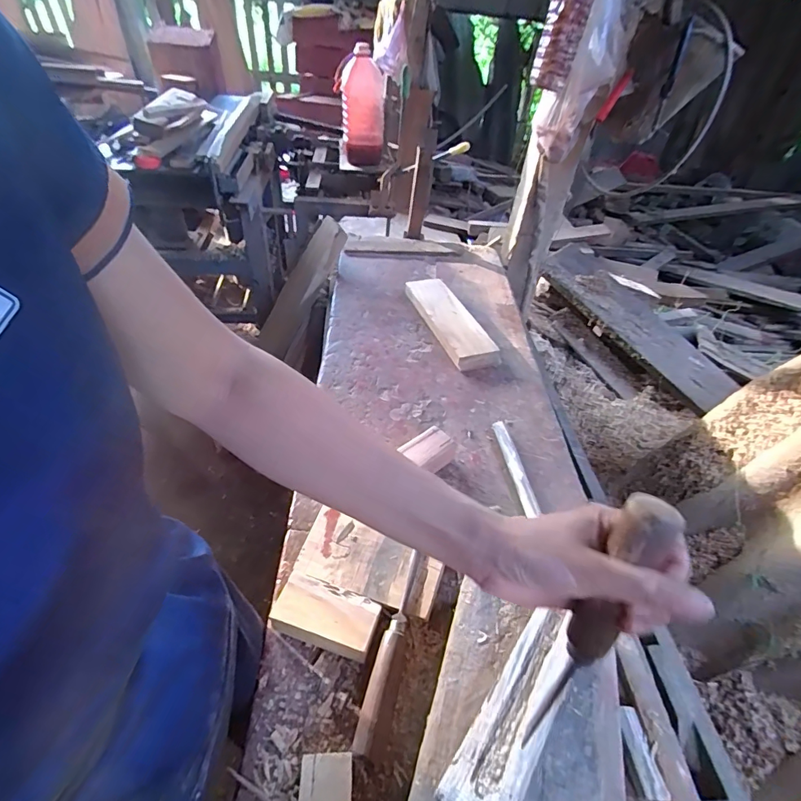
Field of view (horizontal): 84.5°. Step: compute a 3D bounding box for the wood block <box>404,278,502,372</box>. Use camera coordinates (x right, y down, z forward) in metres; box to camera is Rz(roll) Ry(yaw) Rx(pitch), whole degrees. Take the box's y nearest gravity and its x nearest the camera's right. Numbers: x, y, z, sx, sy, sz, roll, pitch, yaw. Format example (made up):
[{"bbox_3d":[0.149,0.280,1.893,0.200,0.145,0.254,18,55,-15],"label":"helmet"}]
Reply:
[{"bbox_3d":[0.123,-0.196,1.078,0.112,0.036,0.351,-12,48,-17],"label":"wood block"}]

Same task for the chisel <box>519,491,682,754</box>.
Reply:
[{"bbox_3d":[0.128,0.154,0.294,0.038,0.204,0.029,23,21,17],"label":"chisel"}]

